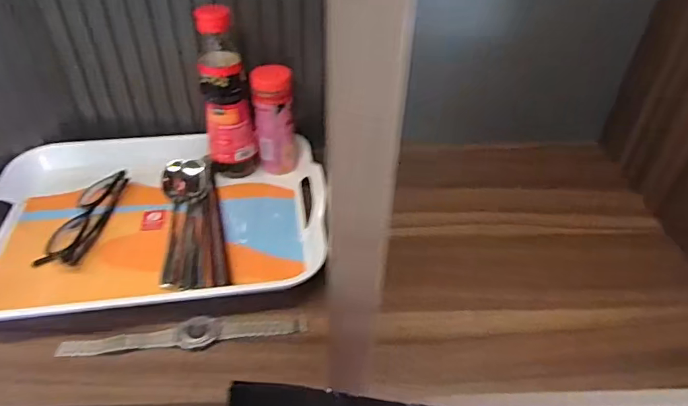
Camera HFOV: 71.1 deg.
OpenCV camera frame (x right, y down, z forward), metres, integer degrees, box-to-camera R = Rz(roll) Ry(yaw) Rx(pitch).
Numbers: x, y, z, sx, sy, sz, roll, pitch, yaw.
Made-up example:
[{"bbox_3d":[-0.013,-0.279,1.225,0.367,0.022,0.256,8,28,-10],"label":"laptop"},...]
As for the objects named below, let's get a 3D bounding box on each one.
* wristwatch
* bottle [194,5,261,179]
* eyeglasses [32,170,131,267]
[{"bbox_3d":[-0.145,0.117,0.432,0.213,0.010,0.030,-3,41,-5],"label":"wristwatch"},{"bbox_3d":[-0.134,-0.126,0.551,0.053,0.191,0.050,-4,41,-6],"label":"bottle"},{"bbox_3d":[-0.280,0.015,0.523,0.047,0.019,0.137,2,41,1],"label":"eyeglasses"}]

